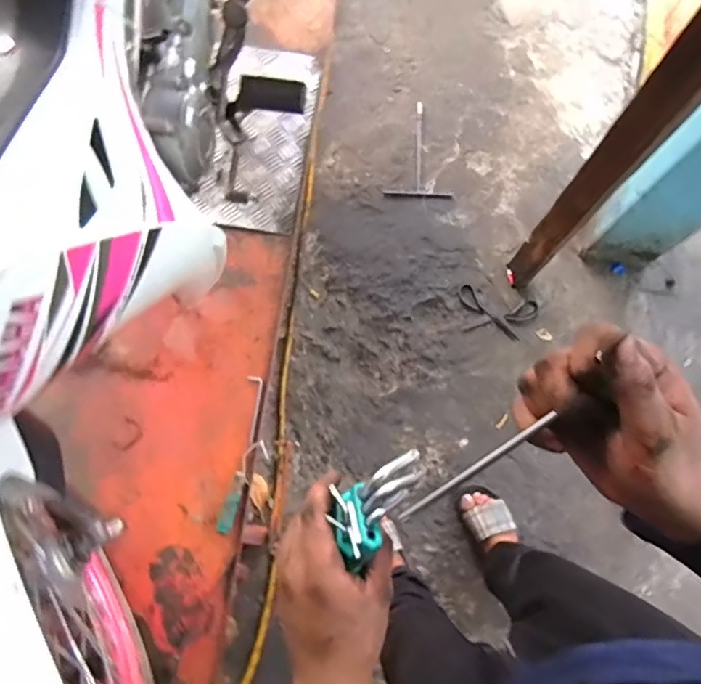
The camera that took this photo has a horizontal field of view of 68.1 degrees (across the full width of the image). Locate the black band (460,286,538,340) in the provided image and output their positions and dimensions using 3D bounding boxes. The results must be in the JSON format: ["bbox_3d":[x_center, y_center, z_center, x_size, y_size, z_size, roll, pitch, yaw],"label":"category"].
[{"bbox_3d":[0.396,-0.074,1.405,0.215,0.021,0.128,14,80,3],"label":"black band"}]

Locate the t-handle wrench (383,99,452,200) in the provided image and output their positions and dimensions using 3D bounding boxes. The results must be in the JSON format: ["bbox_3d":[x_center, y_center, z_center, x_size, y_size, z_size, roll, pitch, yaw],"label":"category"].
[{"bbox_3d":[0.201,-0.554,1.492,0.183,0.016,0.291,4,80,1],"label":"t-handle wrench"}]

